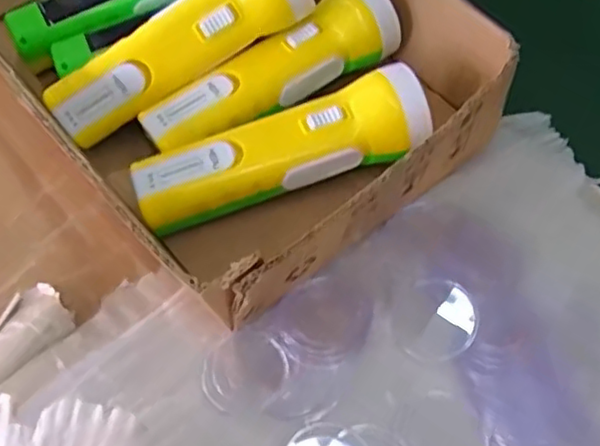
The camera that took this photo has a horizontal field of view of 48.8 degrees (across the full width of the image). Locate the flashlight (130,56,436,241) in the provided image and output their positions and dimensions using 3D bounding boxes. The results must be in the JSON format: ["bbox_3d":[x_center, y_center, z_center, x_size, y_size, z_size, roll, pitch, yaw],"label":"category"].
[{"bbox_3d":[-0.009,-0.034,0.370,0.164,0.050,0.049,-20,62,-9],"label":"flashlight"}]

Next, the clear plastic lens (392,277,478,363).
[{"bbox_3d":[0.071,0.049,0.343,0.040,0.007,0.046,19,61,11],"label":"clear plastic lens"}]

